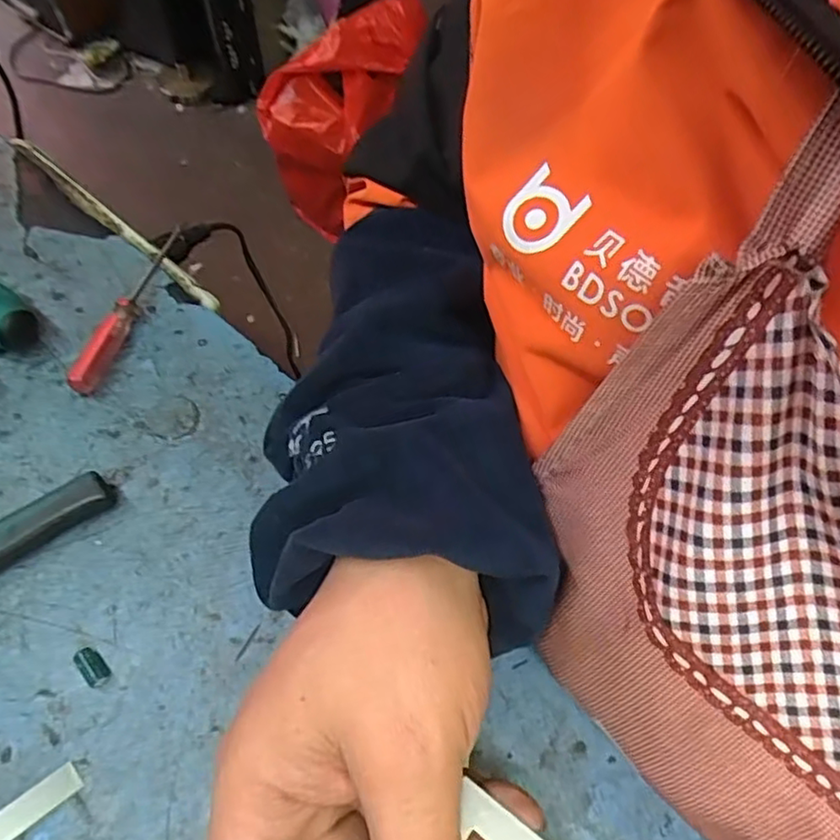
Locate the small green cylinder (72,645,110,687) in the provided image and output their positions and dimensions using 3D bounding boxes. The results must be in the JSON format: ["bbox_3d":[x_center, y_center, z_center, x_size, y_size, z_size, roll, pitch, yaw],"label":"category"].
[{"bbox_3d":[-0.137,0.103,0.278,0.017,0.006,0.009,40,67,18],"label":"small green cylinder"}]

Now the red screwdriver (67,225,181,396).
[{"bbox_3d":[-0.159,-0.066,0.361,0.019,0.014,0.119,11,61,4],"label":"red screwdriver"}]

